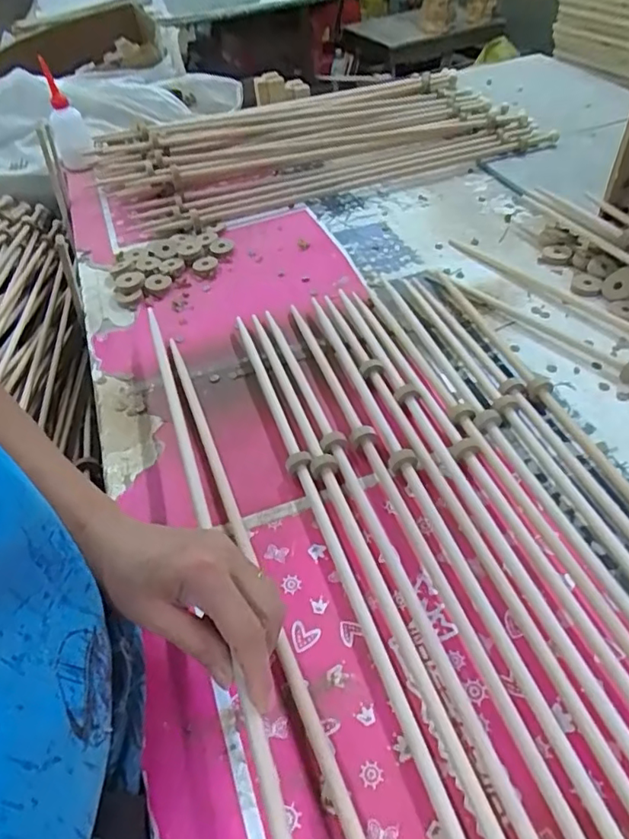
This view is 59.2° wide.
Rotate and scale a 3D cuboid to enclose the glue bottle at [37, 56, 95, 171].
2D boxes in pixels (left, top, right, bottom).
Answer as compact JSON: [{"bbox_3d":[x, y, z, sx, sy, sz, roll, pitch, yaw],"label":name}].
[{"bbox_3d":[-0.470,-0.568,1.037,0.062,0.201,0.040,-21,9,-13],"label":"glue bottle"}]

